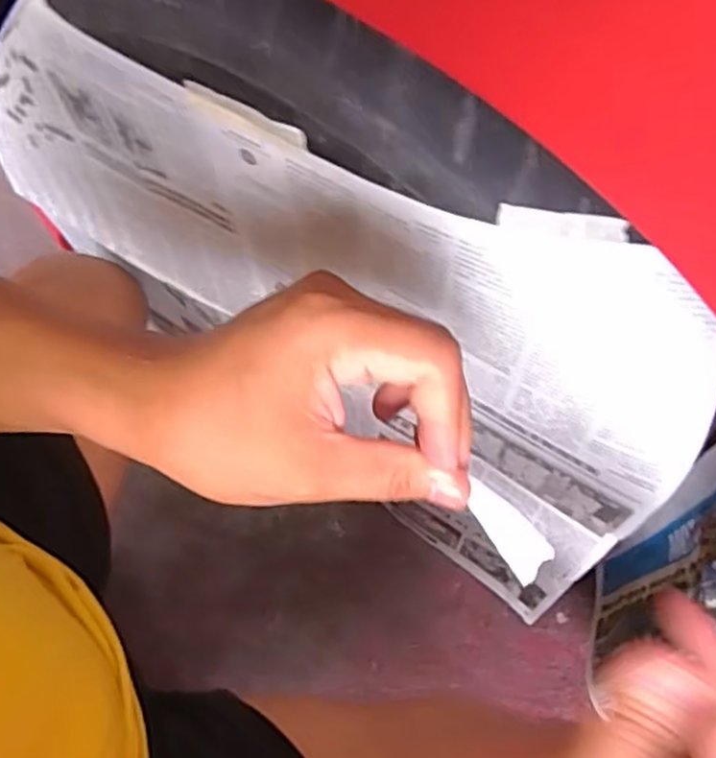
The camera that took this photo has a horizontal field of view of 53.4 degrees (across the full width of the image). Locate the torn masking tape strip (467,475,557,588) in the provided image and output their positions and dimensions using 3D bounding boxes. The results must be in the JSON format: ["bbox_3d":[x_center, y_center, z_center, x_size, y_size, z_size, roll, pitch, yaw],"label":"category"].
[{"bbox_3d":[0.058,0.058,0.273,0.017,0.004,0.044,-35,94,17],"label":"torn masking tape strip"}]

